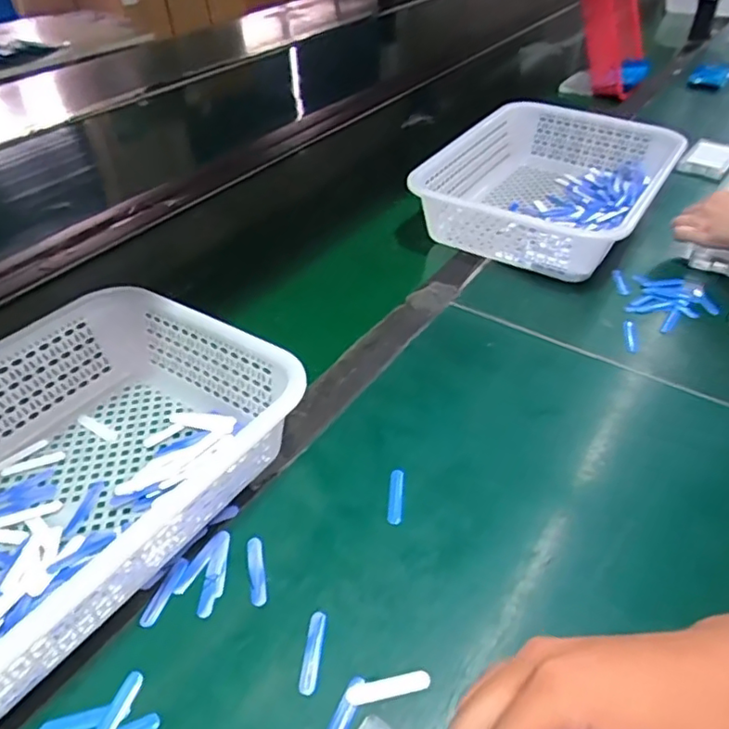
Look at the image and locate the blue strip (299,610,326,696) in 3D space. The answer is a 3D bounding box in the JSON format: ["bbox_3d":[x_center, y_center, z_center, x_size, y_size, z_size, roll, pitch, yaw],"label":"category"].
[{"bbox_3d":[-0.033,0.185,0.383,0.012,0.005,0.050,3,42,5],"label":"blue strip"}]

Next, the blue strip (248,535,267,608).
[{"bbox_3d":[-0.077,0.147,0.426,0.011,0.004,0.052,-10,42,-9],"label":"blue strip"}]

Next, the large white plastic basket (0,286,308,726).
[{"bbox_3d":[-0.245,0.084,0.442,0.241,0.081,0.349,25,48,27],"label":"large white plastic basket"}]

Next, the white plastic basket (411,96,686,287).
[{"bbox_3d":[0.253,-0.250,0.820,0.275,0.083,0.385,19,46,22],"label":"white plastic basket"}]

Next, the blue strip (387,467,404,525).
[{"bbox_3d":[0.025,0.104,0.472,0.011,0.006,0.052,2,42,5],"label":"blue strip"}]

